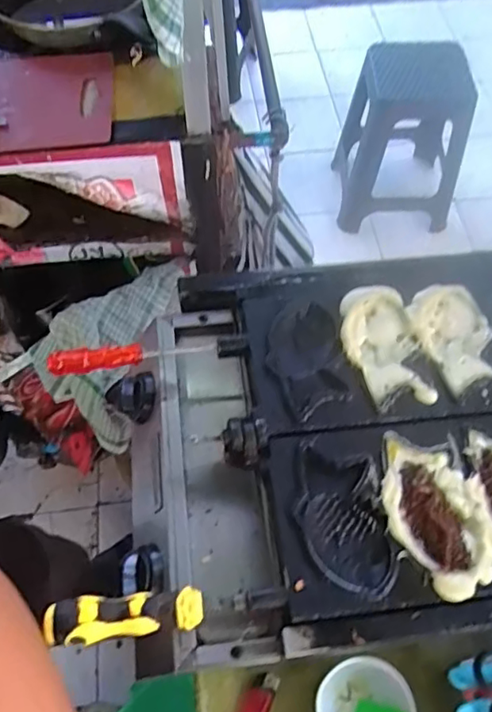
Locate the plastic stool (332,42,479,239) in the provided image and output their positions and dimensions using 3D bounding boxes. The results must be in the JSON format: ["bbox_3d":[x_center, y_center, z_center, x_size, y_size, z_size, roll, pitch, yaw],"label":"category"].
[{"bbox_3d":[0.456,-0.638,1.682,0.348,0.423,0.354,8,60,6],"label":"plastic stool"}]

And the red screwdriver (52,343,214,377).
[{"bbox_3d":[-0.116,-0.001,0.574,0.162,0.024,0.018,-7,60,-2],"label":"red screwdriver"}]

